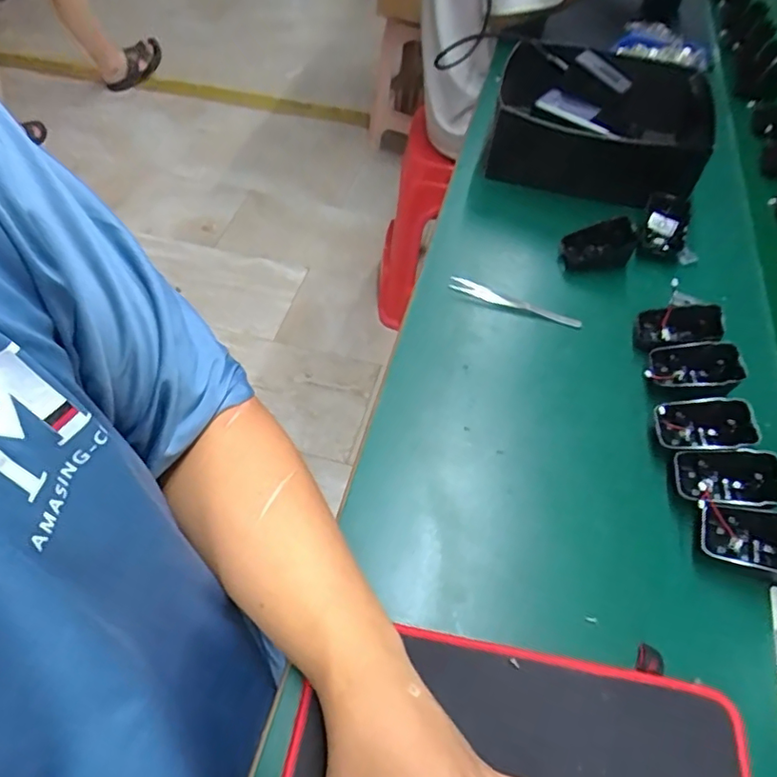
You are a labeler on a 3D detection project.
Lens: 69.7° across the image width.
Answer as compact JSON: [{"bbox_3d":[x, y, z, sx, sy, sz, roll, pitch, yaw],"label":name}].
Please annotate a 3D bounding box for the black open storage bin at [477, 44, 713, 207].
[{"bbox_3d":[0.253,-0.317,0.686,0.251,0.105,0.182,17,56,13],"label":"black open storage bin"}]

